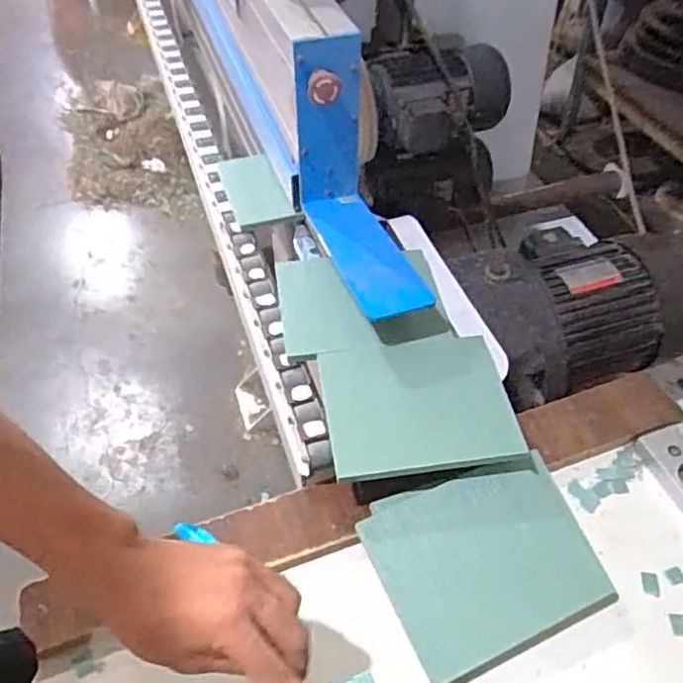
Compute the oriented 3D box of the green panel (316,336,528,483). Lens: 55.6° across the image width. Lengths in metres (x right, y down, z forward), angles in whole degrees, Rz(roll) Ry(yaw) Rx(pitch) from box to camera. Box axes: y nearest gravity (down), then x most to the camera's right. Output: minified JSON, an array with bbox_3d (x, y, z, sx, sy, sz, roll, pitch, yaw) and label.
[{"bbox_3d":[0.076,0.063,0.671,0.181,0.012,0.156,-9,45,-3],"label":"green panel"}]

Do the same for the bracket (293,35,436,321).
[{"bbox_3d":[0.019,-0.174,0.711,0.080,0.213,0.253,-14,50,-12],"label":"bracket"}]

